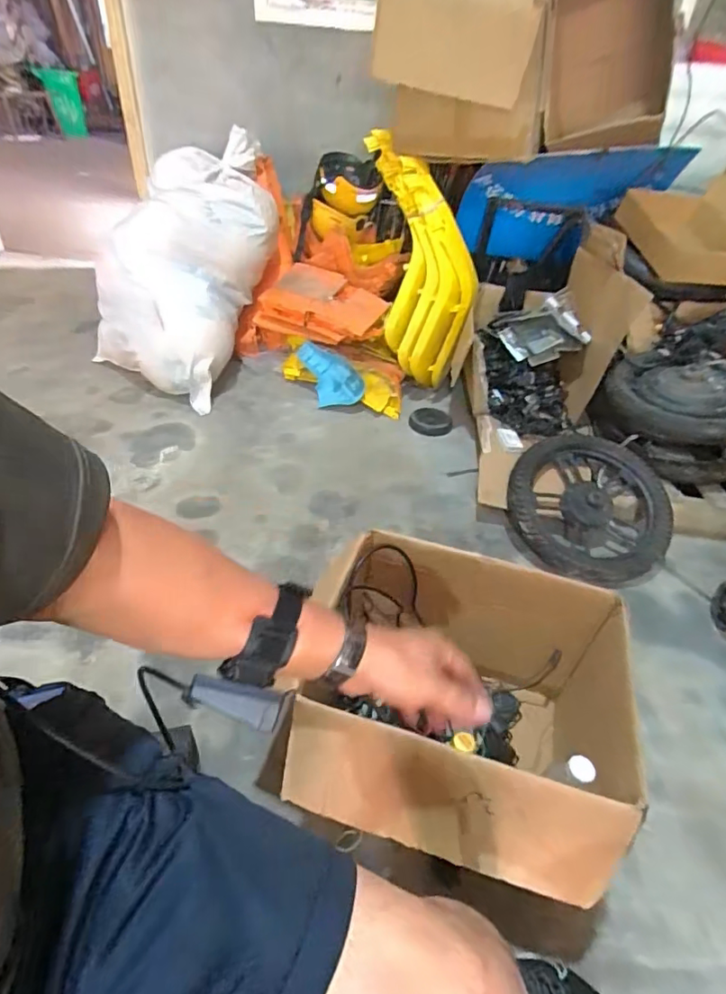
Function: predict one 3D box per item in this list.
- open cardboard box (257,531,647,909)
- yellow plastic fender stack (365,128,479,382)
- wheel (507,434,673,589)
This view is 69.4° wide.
[{"bbox_3d":[0.135,0.316,0.753,0.396,0.276,0.363,14,40,10],"label":"open cardboard box"},{"bbox_3d":[0.189,-0.726,1.620,0.196,0.746,0.249,-16,19,-24],"label":"yellow plastic fender stack"},{"bbox_3d":[0.546,0.023,1.283,0.386,0.075,0.395,-28,68,-13],"label":"wheel"}]

